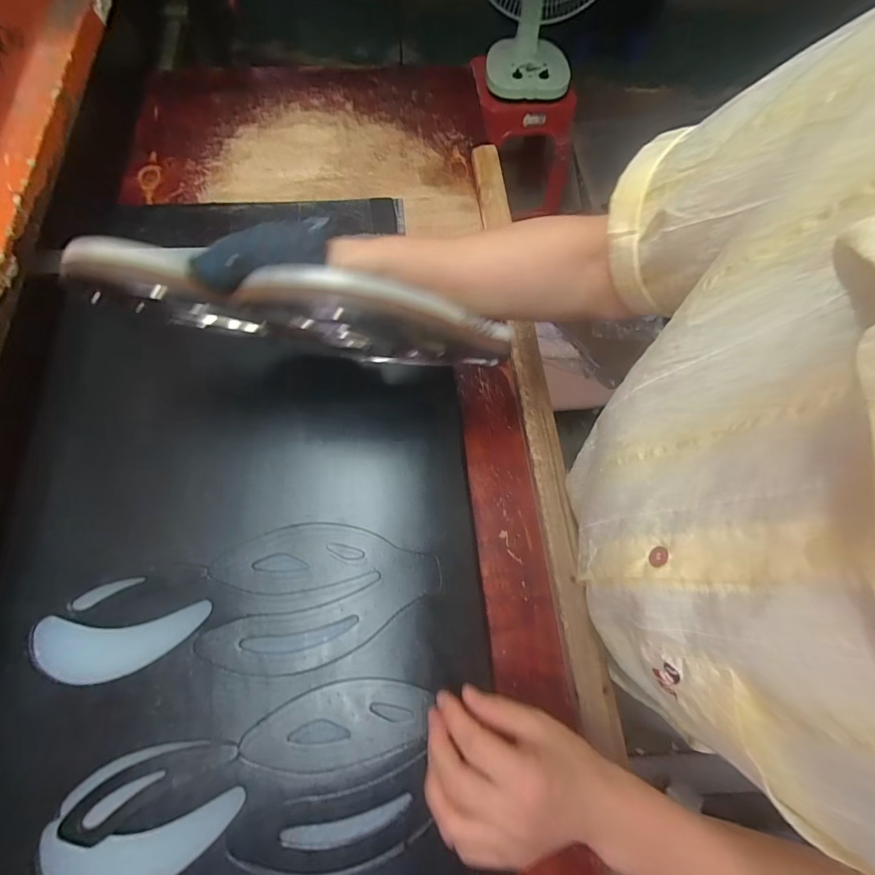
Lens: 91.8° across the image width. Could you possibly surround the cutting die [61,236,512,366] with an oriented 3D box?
[{"bbox_3d":[-0.095,-0.088,0.322,0.297,0.115,0.025,7,67,-10],"label":"cutting die"}]

